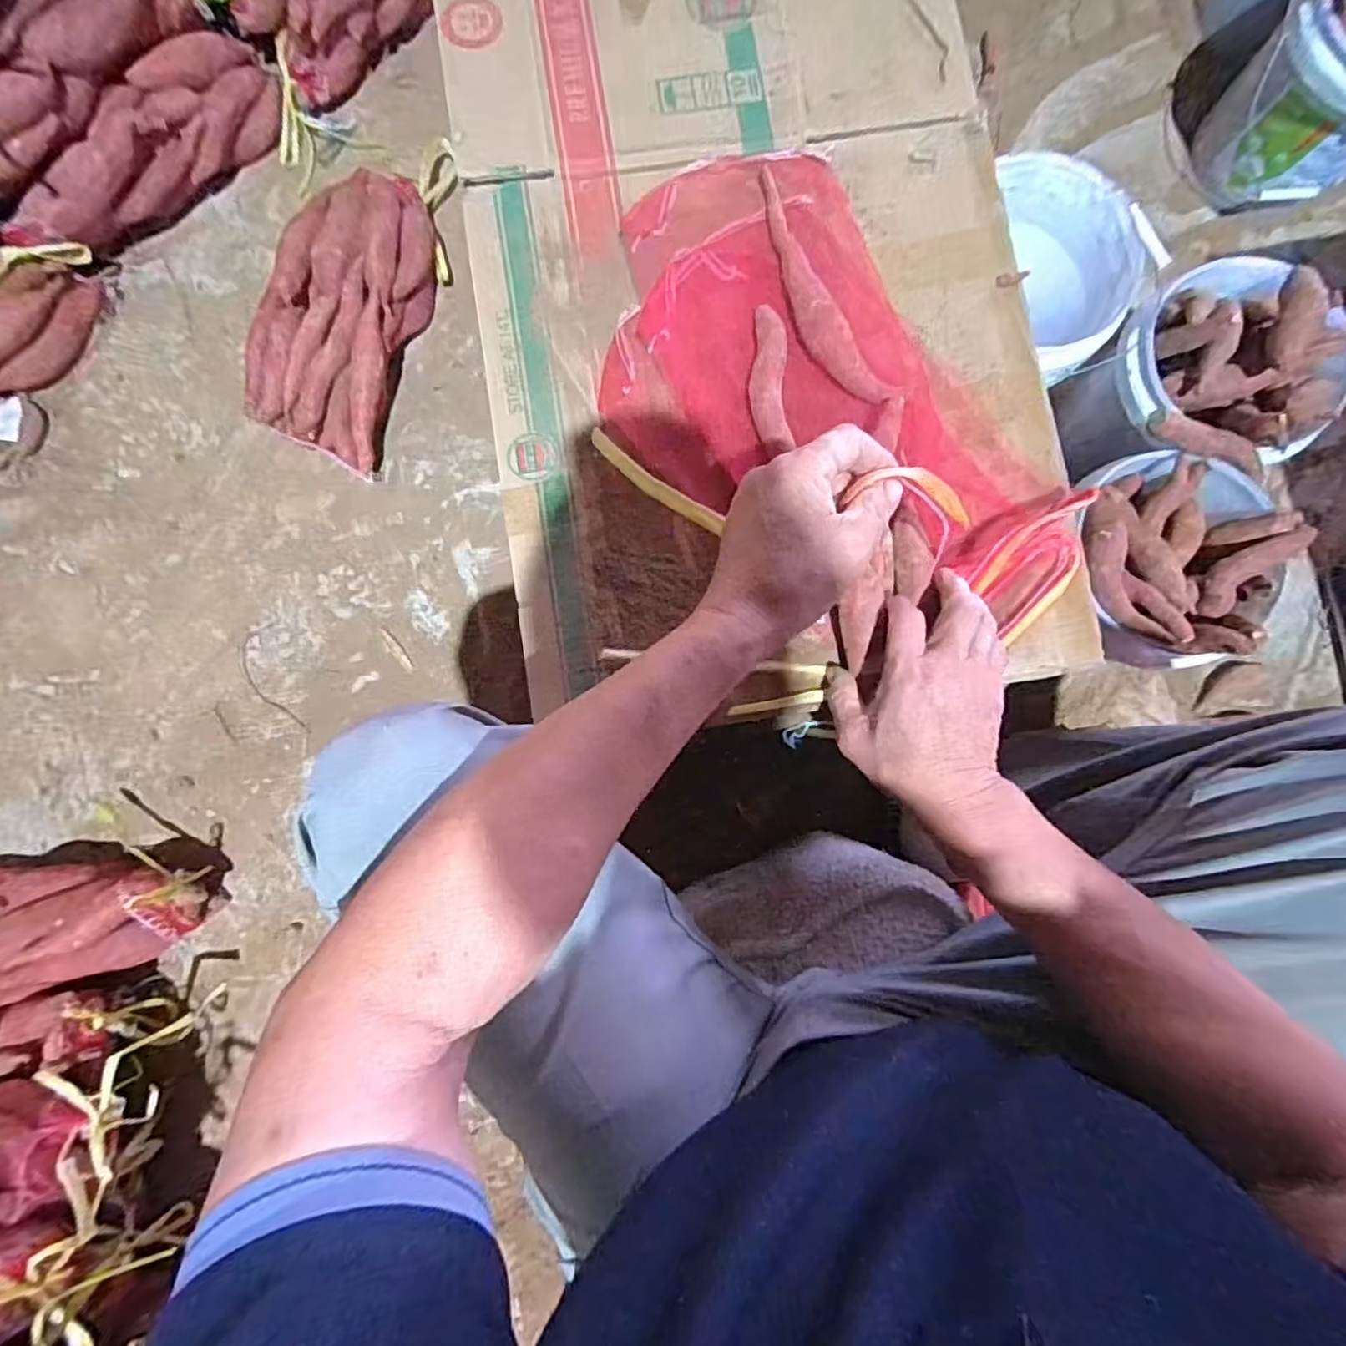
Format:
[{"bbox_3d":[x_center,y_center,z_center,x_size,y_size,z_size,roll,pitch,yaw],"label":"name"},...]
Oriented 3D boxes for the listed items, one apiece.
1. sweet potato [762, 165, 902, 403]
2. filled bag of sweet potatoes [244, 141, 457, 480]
[{"bbox_3d":[0.105,-0.295,0.493,0.040,0.028,0.212,-26,86,-2],"label":"sweet potato"},{"bbox_3d":[-0.397,-0.437,0.788,0.158,0.123,0.347,18,86,1],"label":"filled bag of sweet potatoes"}]

